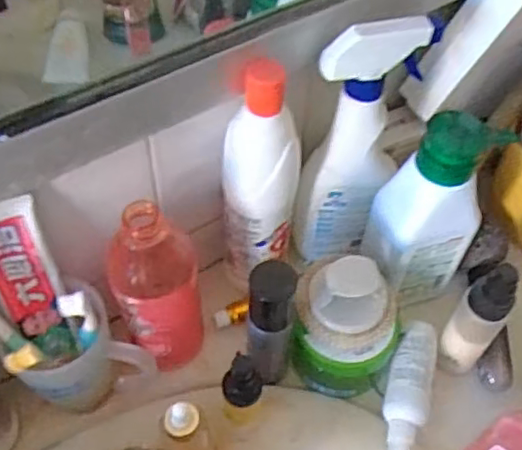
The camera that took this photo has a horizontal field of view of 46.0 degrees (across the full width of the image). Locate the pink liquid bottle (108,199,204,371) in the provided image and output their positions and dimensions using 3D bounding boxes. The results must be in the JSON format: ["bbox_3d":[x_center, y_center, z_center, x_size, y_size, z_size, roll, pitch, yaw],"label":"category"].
[{"bbox_3d":[-0.080,0.052,0.471,0.062,0.169,0.052,-37,63,-26],"label":"pink liquid bottle"}]

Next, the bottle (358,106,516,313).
[{"bbox_3d":[0.139,-0.005,0.510,0.083,0.193,0.053,0,53,-3],"label":"bottle"}]

